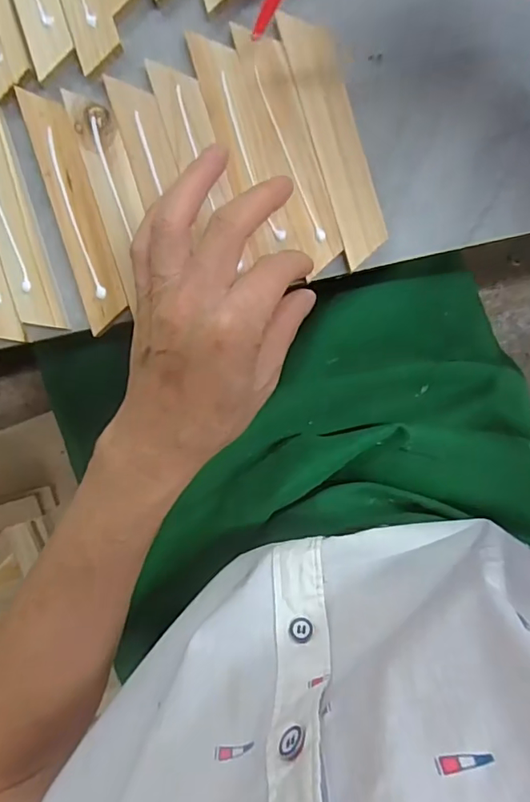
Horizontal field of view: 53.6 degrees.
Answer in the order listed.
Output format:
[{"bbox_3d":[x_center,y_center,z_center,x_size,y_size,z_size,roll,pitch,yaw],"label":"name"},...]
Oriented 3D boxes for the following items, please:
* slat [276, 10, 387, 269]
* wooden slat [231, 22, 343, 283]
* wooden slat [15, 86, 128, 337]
[{"bbox_3d":[0.040,-0.146,0.293,0.025,0.006,0.135,-17,94,4],"label":"slat"},{"bbox_3d":[0.014,-0.140,0.291,0.026,0.004,0.135,-17,94,4],"label":"wooden slat"},{"bbox_3d":[-0.108,-0.110,0.300,0.024,0.004,0.136,-16,94,4],"label":"wooden slat"}]

